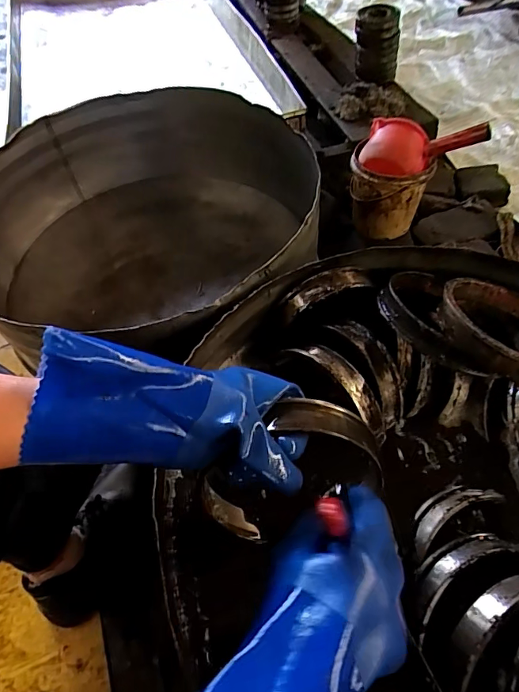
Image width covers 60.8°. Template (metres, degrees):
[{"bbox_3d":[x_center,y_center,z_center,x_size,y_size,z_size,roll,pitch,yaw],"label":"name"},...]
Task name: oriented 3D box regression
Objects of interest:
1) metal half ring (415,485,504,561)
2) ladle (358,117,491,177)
[{"bbox_3d":[0.194,0.166,0.450,0.107,0.019,0.038,-29,58,-13],"label":"metal half ring"},{"bbox_3d":[0.333,-0.401,0.924,0.243,0.084,0.105,14,57,12],"label":"ladle"}]

